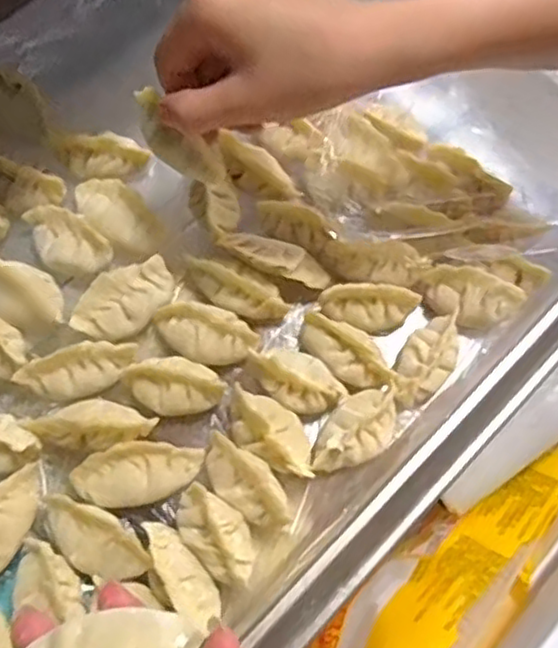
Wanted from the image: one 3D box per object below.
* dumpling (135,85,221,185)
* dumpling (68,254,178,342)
[{"bbox_3d":[-0.053,-0.093,0.347,0.058,0.025,0.016,41,73,9],"label":"dumpling"},{"bbox_3d":[-0.084,-0.013,0.374,0.056,0.019,0.031,-39,76,-16],"label":"dumpling"}]

